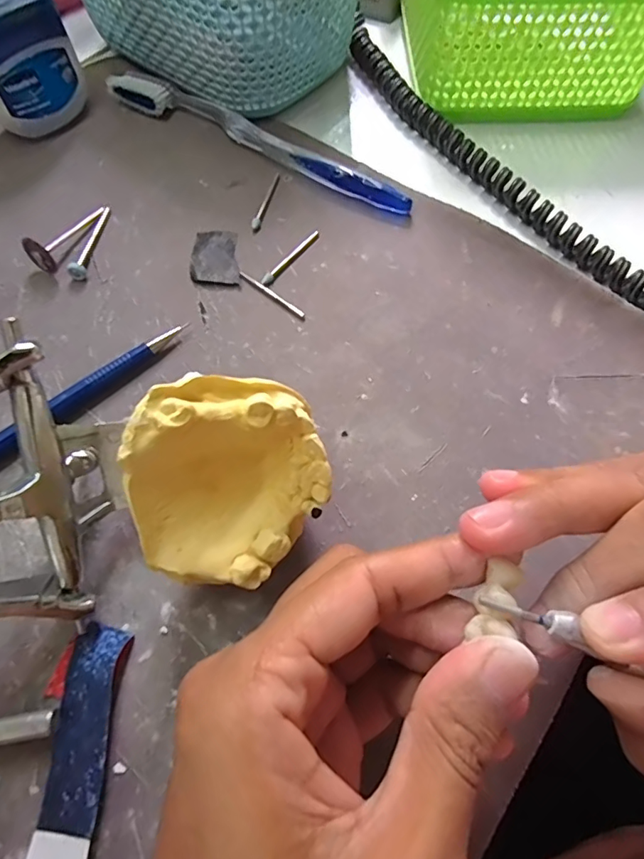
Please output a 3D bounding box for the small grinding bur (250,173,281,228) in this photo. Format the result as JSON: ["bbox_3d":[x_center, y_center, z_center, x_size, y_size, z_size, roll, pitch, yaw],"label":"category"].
[{"bbox_3d":[-0.029,-0.120,0.249,0.005,0.004,0.042,15,67,6],"label":"small grinding bur"}]

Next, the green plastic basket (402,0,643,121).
[{"bbox_3d":[0.119,-0.250,0.277,0.124,0.063,0.130,0,66,0],"label":"green plastic basket"}]

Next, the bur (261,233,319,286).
[{"bbox_3d":[-0.015,-0.084,0.234,0.006,0.004,0.041,34,70,14],"label":"bur"}]

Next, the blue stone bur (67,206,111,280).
[{"bbox_3d":[-0.113,-0.094,0.235,0.006,0.008,0.048,4,66,1],"label":"blue stone bur"}]

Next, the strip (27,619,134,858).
[{"bbox_3d":[-0.075,0.100,0.147,0.024,0.005,0.074,-10,62,14],"label":"strip"}]

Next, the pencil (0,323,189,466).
[{"bbox_3d":[-0.110,-0.005,0.193,0.128,0.012,0.009,-39,72,-16],"label":"pencil"}]

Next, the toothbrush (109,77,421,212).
[{"bbox_3d":[-0.035,-0.159,0.263,0.187,0.011,0.019,28,69,11],"label":"toothbrush"}]

